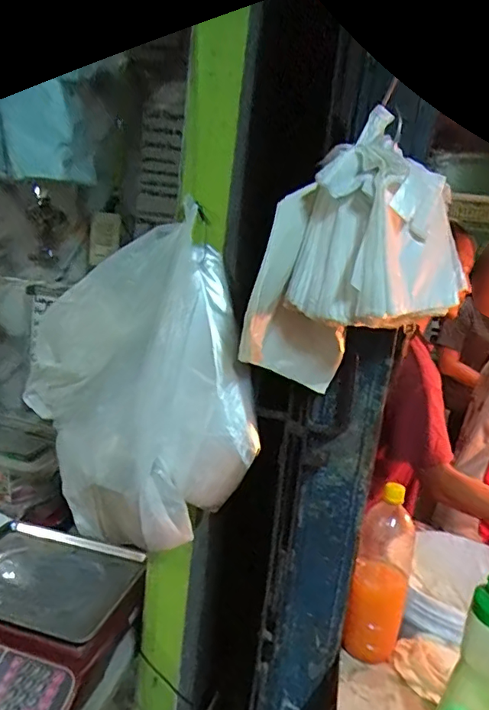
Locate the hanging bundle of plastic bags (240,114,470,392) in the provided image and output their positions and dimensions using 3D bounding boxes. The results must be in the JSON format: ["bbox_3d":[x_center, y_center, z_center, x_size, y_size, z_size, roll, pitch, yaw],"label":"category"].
[{"bbox_3d":[0.133,-0.102,0.621,0.227,0.294,0.121,8,14,8],"label":"hanging bundle of plastic bags"}]

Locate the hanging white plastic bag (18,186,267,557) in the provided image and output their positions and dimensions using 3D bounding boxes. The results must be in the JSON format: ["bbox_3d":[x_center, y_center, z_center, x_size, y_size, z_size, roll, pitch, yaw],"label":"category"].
[{"bbox_3d":[-0.140,0.062,0.722,0.309,0.414,0.122,13,15,26],"label":"hanging white plastic bag"}]

